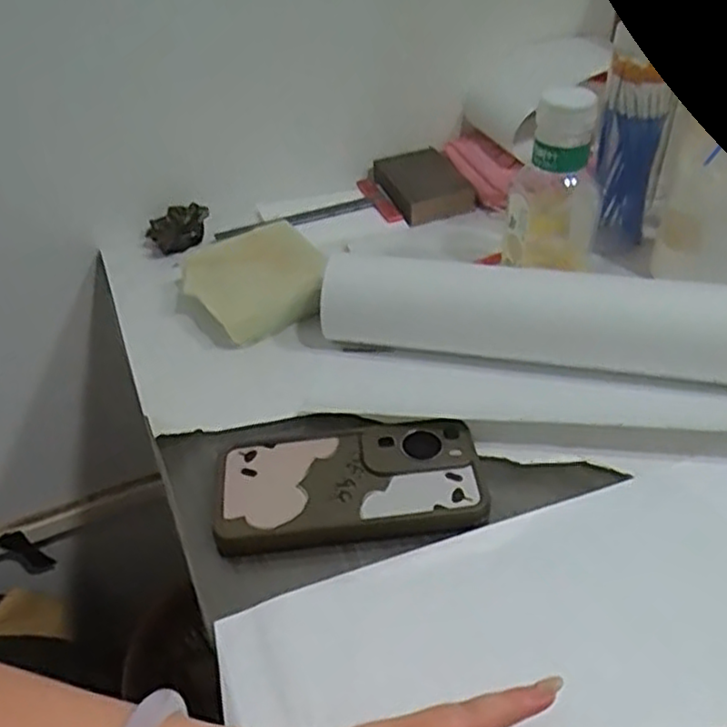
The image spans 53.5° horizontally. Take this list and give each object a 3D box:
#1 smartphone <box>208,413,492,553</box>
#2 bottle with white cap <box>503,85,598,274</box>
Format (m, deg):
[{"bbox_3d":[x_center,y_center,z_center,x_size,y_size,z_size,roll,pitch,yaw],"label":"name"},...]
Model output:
[{"bbox_3d":[-0.008,0.074,0.444,0.160,0.016,0.078,-6,41,-2],"label":"smartphone"},{"bbox_3d":[0.148,-0.133,0.554,0.064,0.166,0.069,9,43,15],"label":"bottle with white cap"}]

